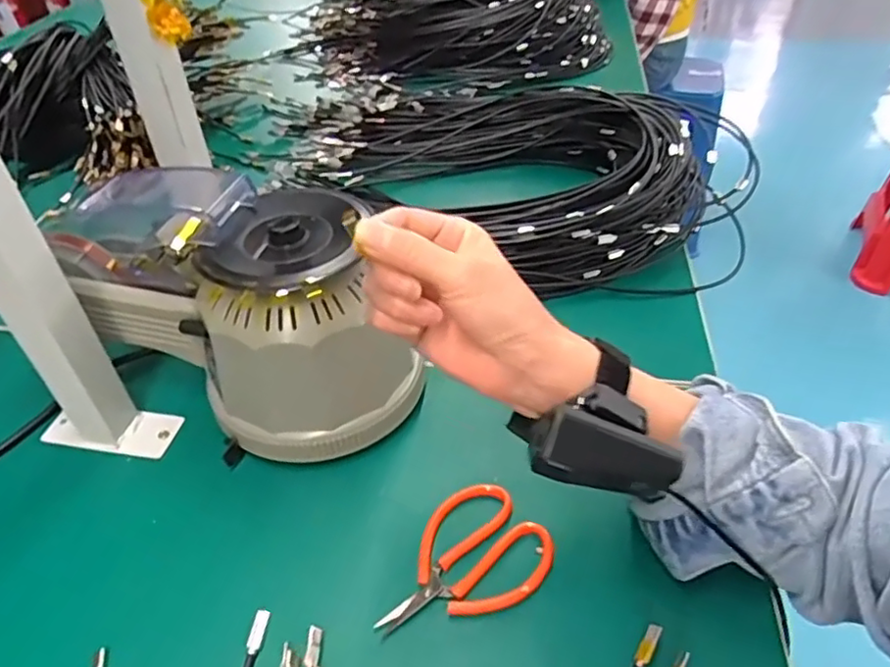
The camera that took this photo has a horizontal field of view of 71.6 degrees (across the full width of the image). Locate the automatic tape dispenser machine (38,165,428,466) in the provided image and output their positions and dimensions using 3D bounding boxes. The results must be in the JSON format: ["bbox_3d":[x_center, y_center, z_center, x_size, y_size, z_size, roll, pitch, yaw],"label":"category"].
[{"bbox_3d":[-0.145,-0.020,0.451,0.260,0.147,0.141,25,49,25],"label":"automatic tape dispenser machine"}]

